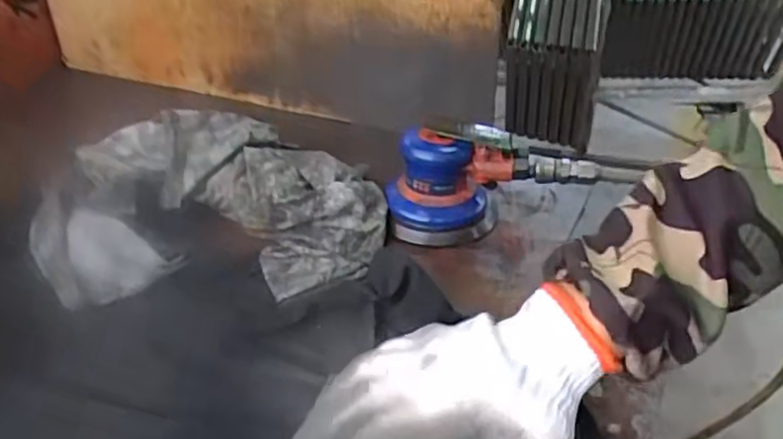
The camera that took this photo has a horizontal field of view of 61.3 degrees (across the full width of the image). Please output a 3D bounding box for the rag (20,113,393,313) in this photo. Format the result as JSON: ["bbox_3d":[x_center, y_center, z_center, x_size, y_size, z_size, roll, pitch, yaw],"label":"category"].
[{"bbox_3d":[-0.158,-0.024,0.604,0.297,0.061,0.235,1,32,-2],"label":"rag"}]

